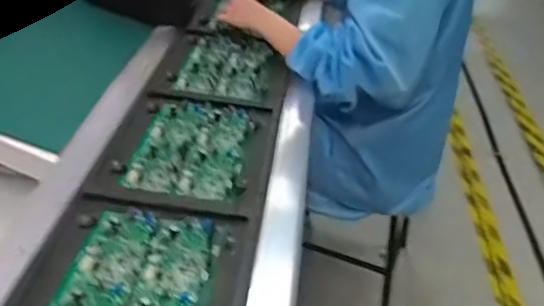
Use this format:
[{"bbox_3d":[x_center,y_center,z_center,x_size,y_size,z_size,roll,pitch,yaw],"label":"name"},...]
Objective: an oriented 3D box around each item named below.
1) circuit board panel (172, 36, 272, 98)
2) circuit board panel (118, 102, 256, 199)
[{"bbox_3d":[-0.081,-0.161,1.018,0.154,0.011,0.220,6,35,2],"label":"circuit board panel"},{"bbox_3d":[-0.110,-0.011,0.808,0.151,0.014,0.210,6,35,3],"label":"circuit board panel"}]

